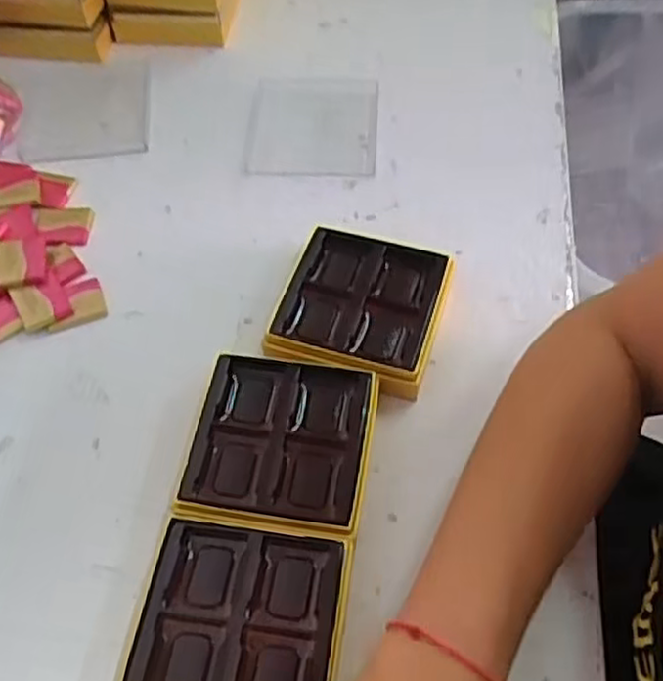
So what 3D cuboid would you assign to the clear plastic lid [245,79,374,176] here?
[{"bbox_3d":[-0.014,-0.170,0.571,0.098,0.012,0.107,3,56,2],"label":"clear plastic lid"}]

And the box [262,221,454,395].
[{"bbox_3d":[0.020,-0.021,0.453,0.093,0.031,0.103,15,57,10],"label":"box"}]

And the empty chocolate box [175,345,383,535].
[{"bbox_3d":[-0.028,0.059,0.405,0.095,0.033,0.098,7,56,5],"label":"empty chocolate box"}]

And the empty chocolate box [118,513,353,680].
[{"bbox_3d":[-0.045,0.141,0.353,0.096,0.034,0.097,7,56,5],"label":"empty chocolate box"}]

